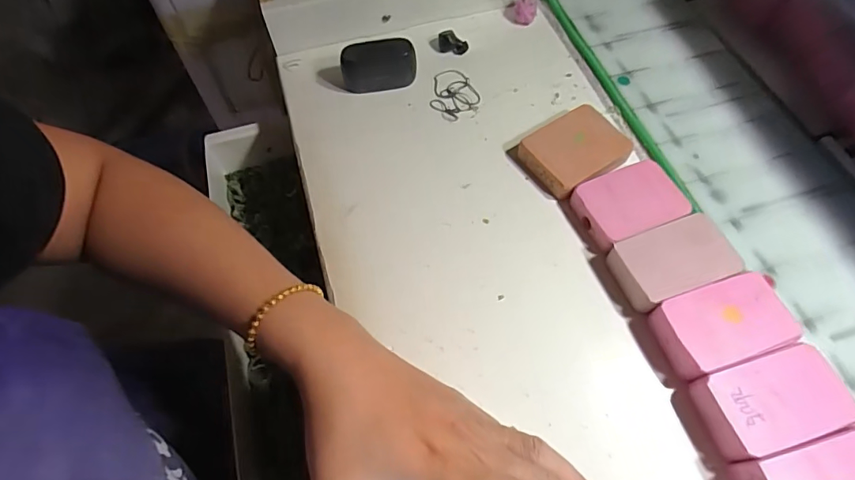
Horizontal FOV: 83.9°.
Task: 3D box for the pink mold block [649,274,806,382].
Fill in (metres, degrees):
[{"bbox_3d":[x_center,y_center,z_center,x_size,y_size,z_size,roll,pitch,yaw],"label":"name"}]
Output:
[{"bbox_3d":[0.176,0.053,0.287,0.071,0.023,0.045,-16,63,-7],"label":"pink mold block"}]

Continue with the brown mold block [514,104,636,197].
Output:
[{"bbox_3d":[0.112,-0.067,0.359,0.072,0.019,0.057,-30,65,-14],"label":"brown mold block"}]

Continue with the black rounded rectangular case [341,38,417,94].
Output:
[{"bbox_3d":[-0.041,-0.146,0.404,0.062,0.037,0.023,-7,62,-3],"label":"black rounded rectangular case"}]

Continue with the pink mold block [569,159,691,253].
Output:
[{"bbox_3d":[0.143,-0.026,0.332,0.071,0.021,0.050,-21,63,-10],"label":"pink mold block"}]

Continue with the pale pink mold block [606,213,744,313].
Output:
[{"bbox_3d":[0.158,0.015,0.309,0.073,0.021,0.046,-19,63,-9],"label":"pale pink mold block"}]

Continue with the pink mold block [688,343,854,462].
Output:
[{"bbox_3d":[0.189,0.091,0.266,0.079,0.024,0.044,-15,62,-7],"label":"pink mold block"}]

